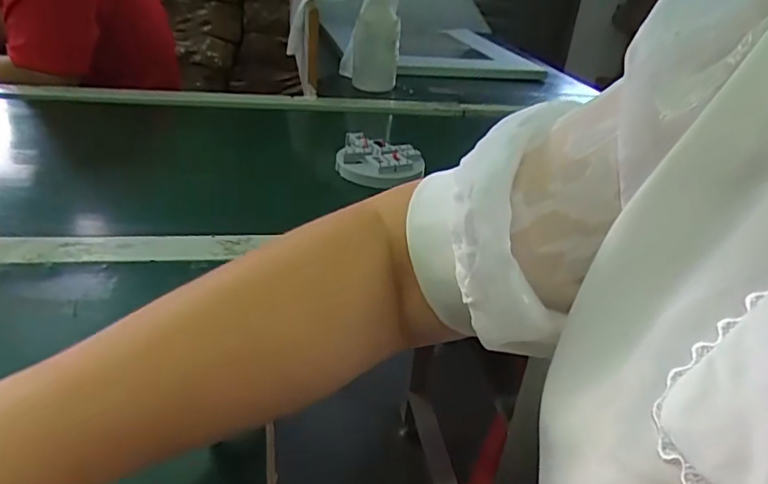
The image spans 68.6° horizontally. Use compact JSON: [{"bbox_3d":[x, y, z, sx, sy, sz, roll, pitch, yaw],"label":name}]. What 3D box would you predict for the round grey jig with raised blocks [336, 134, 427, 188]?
[{"bbox_3d":[-0.005,-0.094,0.665,0.101,0.034,0.084,6,28,0],"label":"round grey jig with raised blocks"}]

